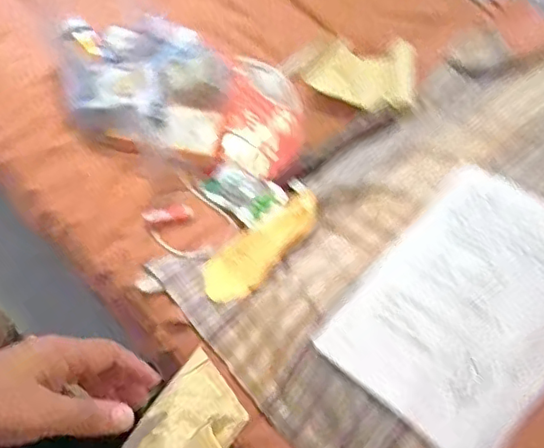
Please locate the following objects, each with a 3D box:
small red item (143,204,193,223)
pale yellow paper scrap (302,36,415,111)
[{"bbox_3d":[-0.140,-0.013,0.780,0.066,0.008,0.023,-7,65,-14],"label":"small red item"},{"bbox_3d":[0.137,-0.233,0.879,0.161,0.029,0.114,21,67,7],"label":"pale yellow paper scrap"}]

